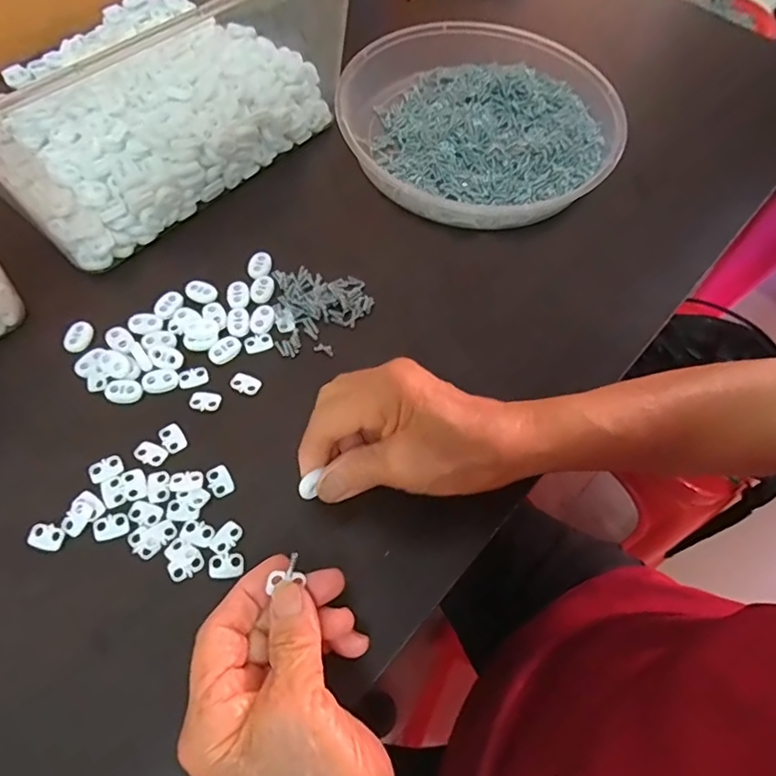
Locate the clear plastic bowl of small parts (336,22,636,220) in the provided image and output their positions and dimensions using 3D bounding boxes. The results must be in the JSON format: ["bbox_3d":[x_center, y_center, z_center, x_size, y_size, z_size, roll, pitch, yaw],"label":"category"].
[{"bbox_3d":[0.076,-0.223,0.464,0.226,0.043,0.214,1,60,-3],"label":"clear plastic bowl of small parts"}]

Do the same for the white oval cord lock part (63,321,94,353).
[{"bbox_3d":[-0.206,-0.035,0.363,0.016,0.004,0.024,2,60,-2],"label":"white oval cord lock part"}]

